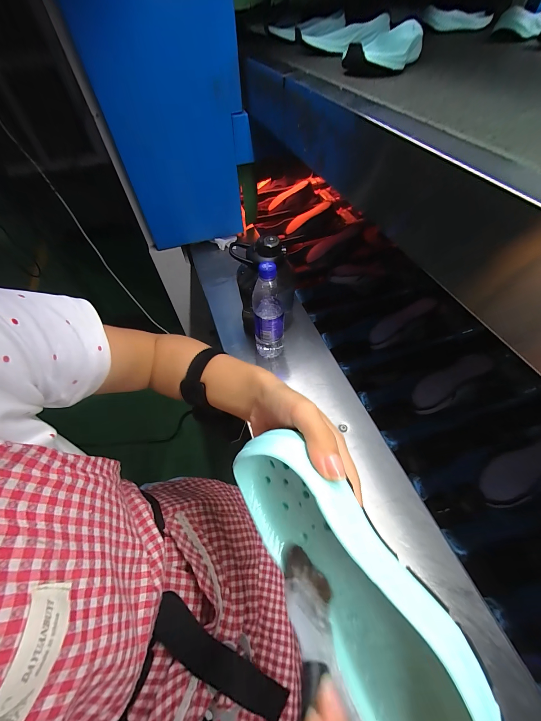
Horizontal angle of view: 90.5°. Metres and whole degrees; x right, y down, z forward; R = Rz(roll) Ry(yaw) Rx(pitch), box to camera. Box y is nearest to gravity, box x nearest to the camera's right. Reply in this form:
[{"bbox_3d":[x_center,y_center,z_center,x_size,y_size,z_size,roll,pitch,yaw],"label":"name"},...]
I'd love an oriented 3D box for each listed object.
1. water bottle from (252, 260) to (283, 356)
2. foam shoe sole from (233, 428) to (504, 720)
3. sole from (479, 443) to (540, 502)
[{"bbox_3d":[-0.004,-0.098,0.550,0.061,0.226,0.070,-3,55,1],"label":"water bottle"},{"bbox_3d":[0.053,0.144,0.167,0.048,0.091,0.216,-13,64,-47],"label":"foam shoe sole"},{"bbox_3d":[0.465,0.191,0.483,0.179,0.009,0.059,-35,57,8],"label":"sole"}]

